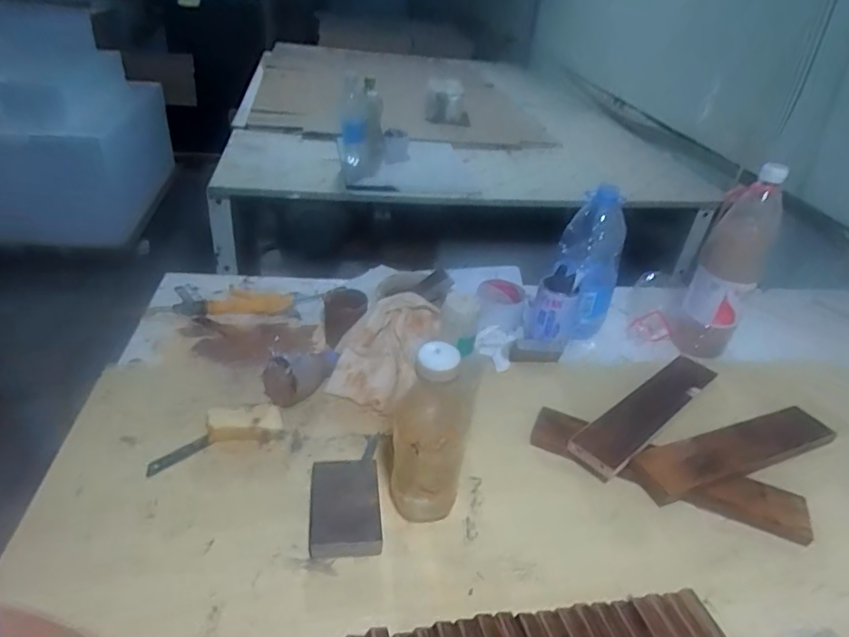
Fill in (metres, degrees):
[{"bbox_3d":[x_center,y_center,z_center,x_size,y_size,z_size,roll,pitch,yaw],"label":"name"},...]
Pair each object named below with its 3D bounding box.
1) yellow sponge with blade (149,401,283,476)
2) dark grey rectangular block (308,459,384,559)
[{"bbox_3d":[-0.235,0.130,0.607,0.144,0.034,0.044,-11,39,-24],"label":"yellow sponge with blade"},{"bbox_3d":[-0.083,0.193,0.559,0.069,0.035,0.103,-1,36,-11],"label":"dark grey rectangular block"}]

